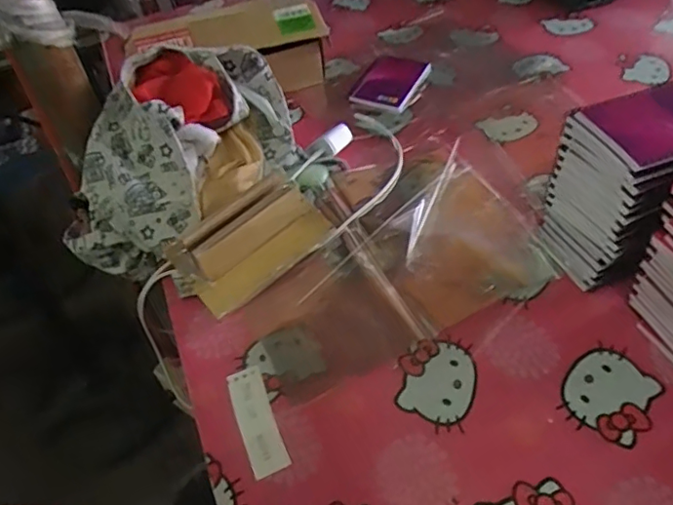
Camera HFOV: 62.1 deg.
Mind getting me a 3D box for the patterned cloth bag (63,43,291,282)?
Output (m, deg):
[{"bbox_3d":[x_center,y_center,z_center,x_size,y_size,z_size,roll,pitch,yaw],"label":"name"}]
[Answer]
[{"bbox_3d":[-0.194,-0.115,0.684,0.190,0.172,0.297,27,56,28],"label":"patterned cloth bag"}]

